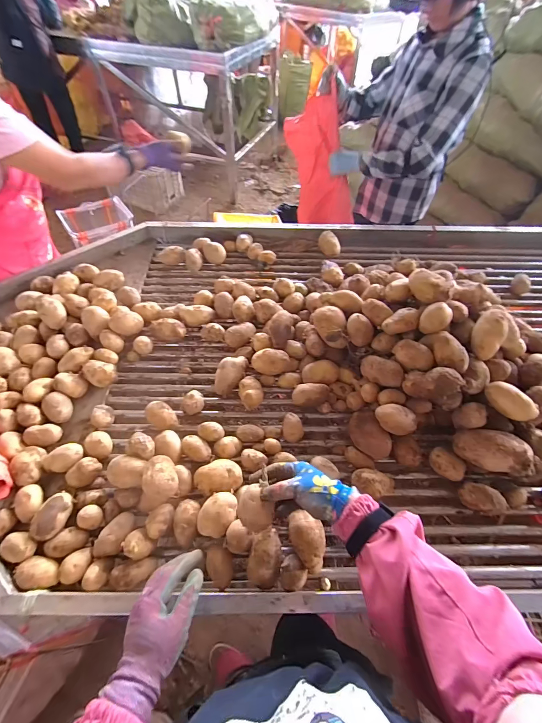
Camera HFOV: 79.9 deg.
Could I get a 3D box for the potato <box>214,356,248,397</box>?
[{"bbox_3d":[-0.092,0.032,0.753,0.067,0.050,0.092,6,54,-1],"label":"potato"}]

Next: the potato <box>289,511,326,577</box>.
[{"bbox_3d":[0.061,0.303,0.548,0.057,0.064,0.088,2,55,-4],"label":"potato"}]

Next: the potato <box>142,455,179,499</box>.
[{"bbox_3d":[-0.199,0.211,0.584,0.058,0.051,0.075,-20,59,-19],"label":"potato"}]

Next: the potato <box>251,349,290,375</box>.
[{"bbox_3d":[-0.001,0.004,0.750,0.084,0.052,0.051,11,54,2],"label":"potato"}]

